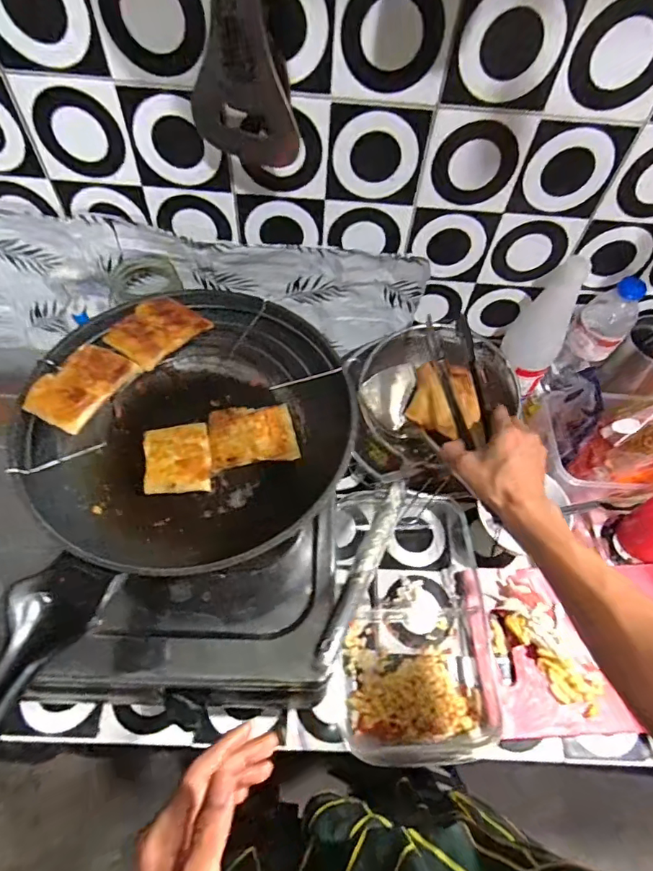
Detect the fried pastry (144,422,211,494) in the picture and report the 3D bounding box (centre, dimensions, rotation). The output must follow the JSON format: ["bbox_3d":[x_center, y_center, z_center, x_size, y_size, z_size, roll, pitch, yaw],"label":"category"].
[{"bbox_3d":[-0.154,0.024,0.509,0.065,0.017,0.070,-7,60,-8],"label":"fried pastry"}]

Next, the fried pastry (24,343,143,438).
[{"bbox_3d":[-0.228,-0.048,0.453,0.065,0.012,0.087,30,61,13],"label":"fried pastry"}]

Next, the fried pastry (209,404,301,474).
[{"bbox_3d":[-0.079,-0.002,0.529,0.090,0.012,0.067,-8,60,-9],"label":"fried pastry"}]

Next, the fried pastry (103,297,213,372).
[{"bbox_3d":[-0.169,-0.107,0.489,0.066,0.014,0.083,38,64,17],"label":"fried pastry"}]

